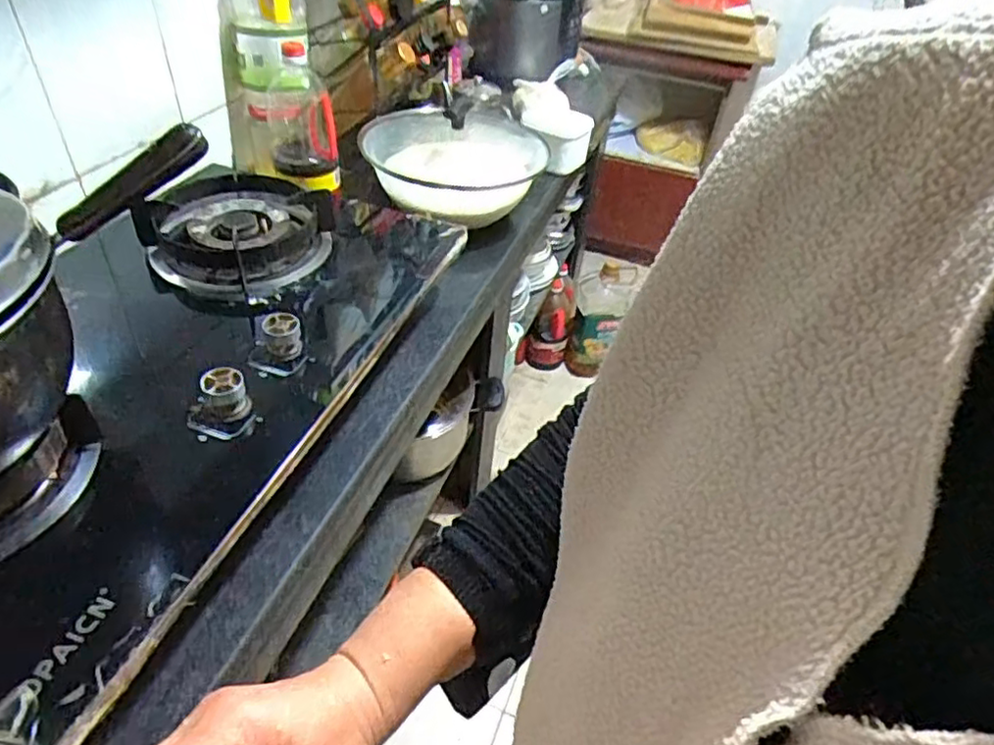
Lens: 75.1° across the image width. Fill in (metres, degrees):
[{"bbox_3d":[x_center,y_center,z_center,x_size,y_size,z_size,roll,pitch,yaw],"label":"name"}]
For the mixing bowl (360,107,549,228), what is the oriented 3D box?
[{"bbox_3d":[-0.064,-0.320,1.031,0.280,0.127,0.315,-2,42,-8],"label":"mixing bowl"}]

